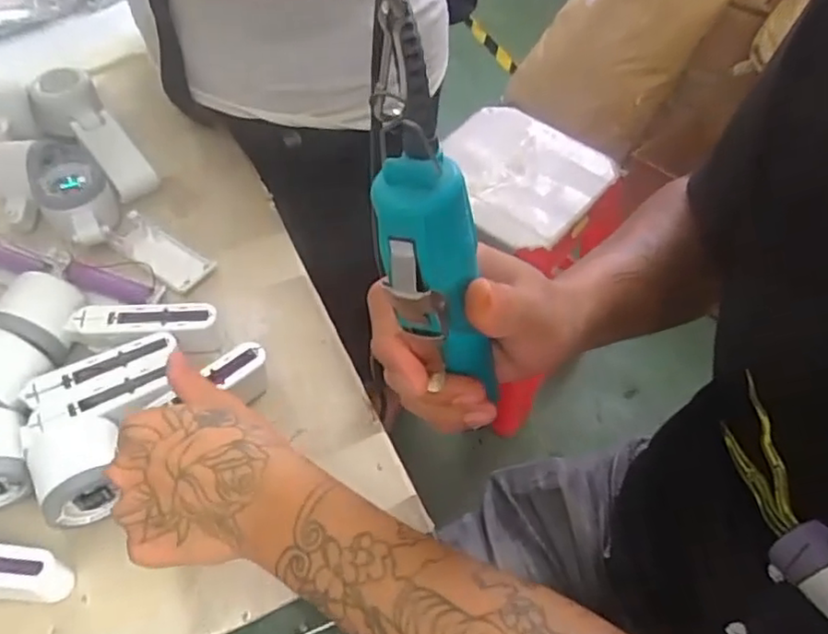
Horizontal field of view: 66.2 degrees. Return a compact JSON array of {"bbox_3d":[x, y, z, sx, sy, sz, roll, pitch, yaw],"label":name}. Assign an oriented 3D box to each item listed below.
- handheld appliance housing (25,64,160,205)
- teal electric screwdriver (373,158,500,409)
[{"bbox_3d":[-0.303,-0.170,0.600,0.060,0.057,0.153,-33,59,-22],"label":"handheld appliance housing"},{"bbox_3d":[0.012,-0.005,0.256,0.031,0.120,0.028,5,50,24],"label":"teal electric screwdriver"}]

